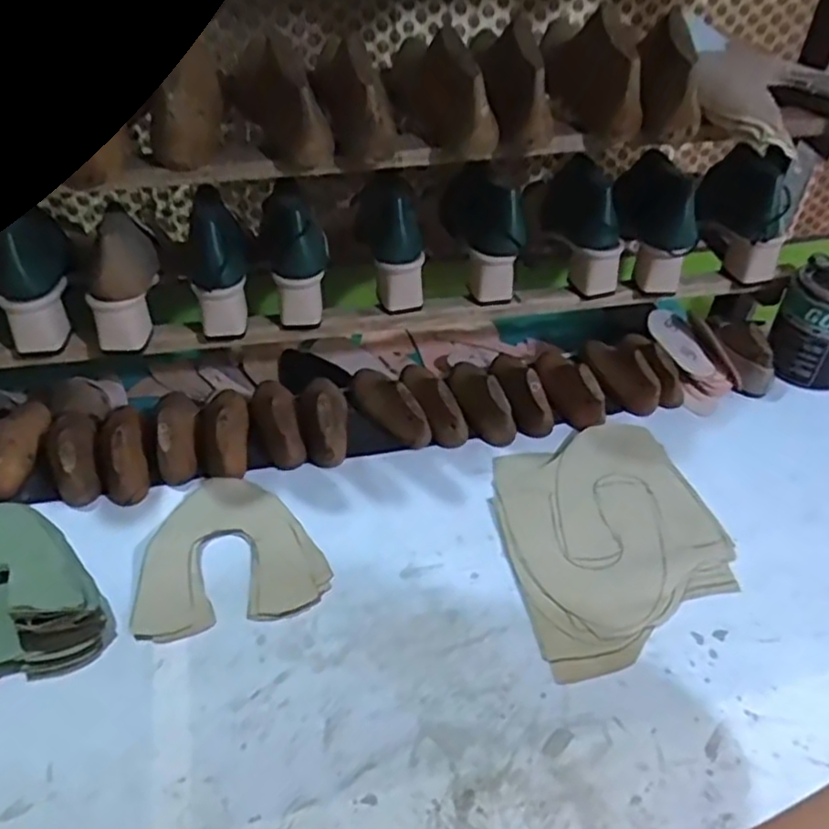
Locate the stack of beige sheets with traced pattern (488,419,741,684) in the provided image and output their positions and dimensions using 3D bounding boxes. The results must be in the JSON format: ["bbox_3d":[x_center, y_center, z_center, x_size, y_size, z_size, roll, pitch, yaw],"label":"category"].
[{"bbox_3d":[0.196,0.116,0.714,0.219,0.010,0.265,-9,45,-11],"label":"stack of beige sheets with traced pattern"}]

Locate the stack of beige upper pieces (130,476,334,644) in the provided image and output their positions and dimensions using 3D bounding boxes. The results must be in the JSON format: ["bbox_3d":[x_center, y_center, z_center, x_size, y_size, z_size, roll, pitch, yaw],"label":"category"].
[{"bbox_3d":[-0.178,0.129,0.688,0.173,0.009,0.164,-8,45,-10],"label":"stack of beige upper pieces"}]

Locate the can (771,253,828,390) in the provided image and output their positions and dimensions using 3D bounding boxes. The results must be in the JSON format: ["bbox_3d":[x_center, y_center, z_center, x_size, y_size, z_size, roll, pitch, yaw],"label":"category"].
[{"bbox_3d":[0.503,-0.106,0.864,0.113,0.131,0.107,1,44,-1],"label":"can"}]

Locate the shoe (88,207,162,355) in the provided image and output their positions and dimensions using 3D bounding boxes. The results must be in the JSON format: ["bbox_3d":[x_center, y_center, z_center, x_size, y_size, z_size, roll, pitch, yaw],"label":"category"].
[{"bbox_3d":[-0.307,-0.149,0.744,0.060,0.108,0.125,-2,44,-4],"label":"shoe"}]

